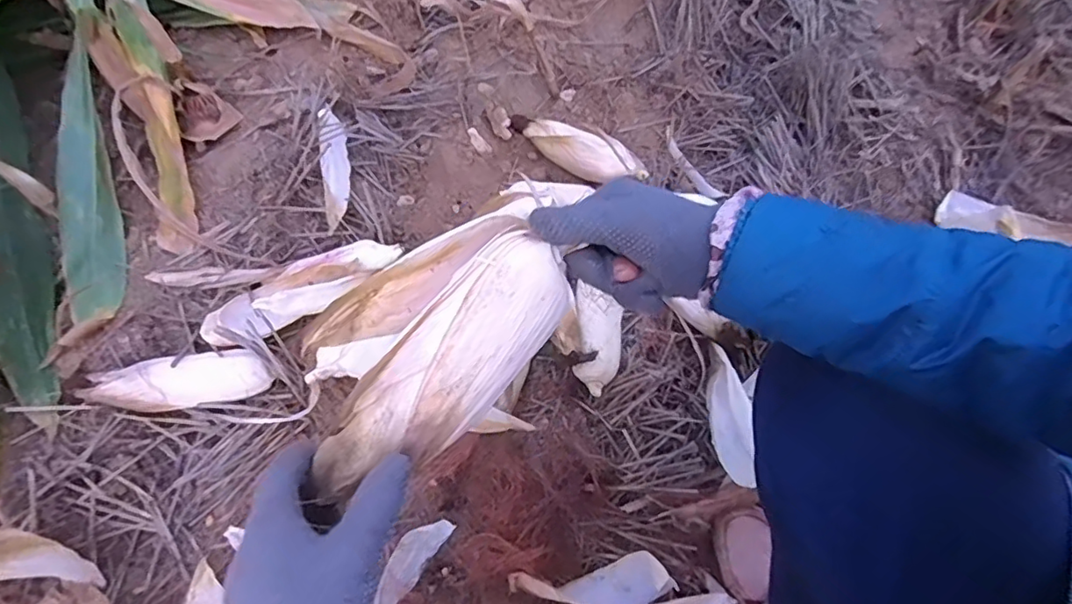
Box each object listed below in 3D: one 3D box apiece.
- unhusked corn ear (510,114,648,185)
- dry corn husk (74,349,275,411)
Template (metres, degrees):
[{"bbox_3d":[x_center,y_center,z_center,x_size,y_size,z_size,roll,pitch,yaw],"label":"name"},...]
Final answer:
[{"bbox_3d":[0.071,-0.253,0.927,0.278,0.058,0.071,32,64,30],"label":"unhusked corn ear"},{"bbox_3d":[-0.446,0.099,0.713,0.209,0.051,0.061,-15,60,-5],"label":"dry corn husk"}]

